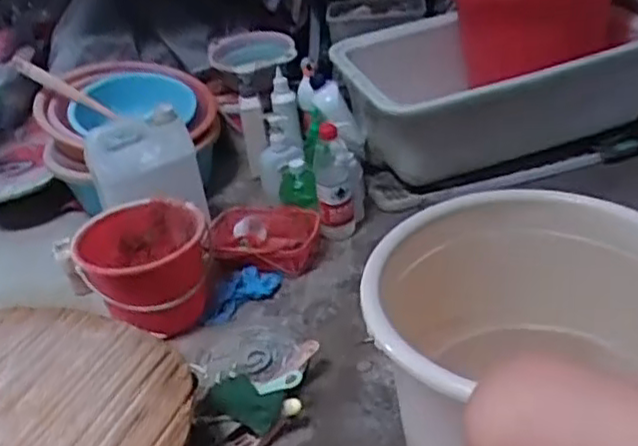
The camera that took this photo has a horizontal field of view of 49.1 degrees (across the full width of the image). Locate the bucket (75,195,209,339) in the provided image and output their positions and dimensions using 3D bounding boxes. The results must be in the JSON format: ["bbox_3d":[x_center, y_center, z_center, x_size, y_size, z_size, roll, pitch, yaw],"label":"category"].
[{"bbox_3d":[-0.280,0.062,1.130,0.185,0.146,0.202,-8,32,-1],"label":"bucket"}]

